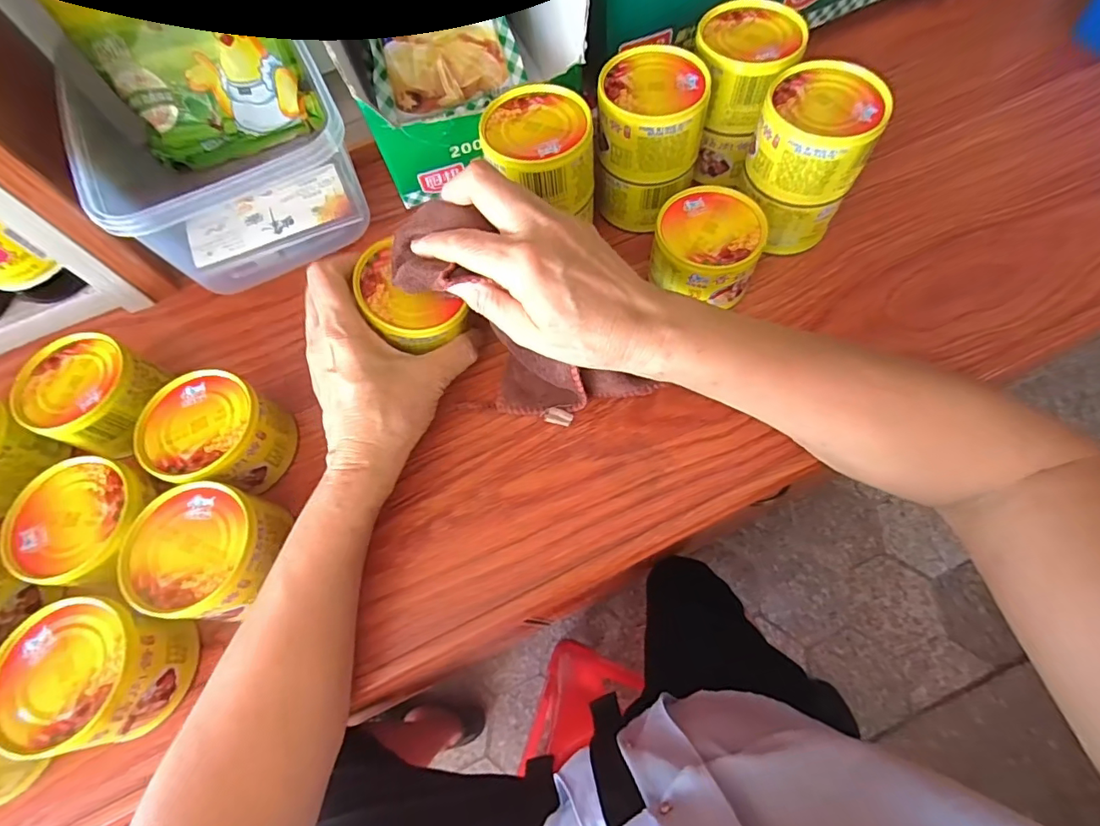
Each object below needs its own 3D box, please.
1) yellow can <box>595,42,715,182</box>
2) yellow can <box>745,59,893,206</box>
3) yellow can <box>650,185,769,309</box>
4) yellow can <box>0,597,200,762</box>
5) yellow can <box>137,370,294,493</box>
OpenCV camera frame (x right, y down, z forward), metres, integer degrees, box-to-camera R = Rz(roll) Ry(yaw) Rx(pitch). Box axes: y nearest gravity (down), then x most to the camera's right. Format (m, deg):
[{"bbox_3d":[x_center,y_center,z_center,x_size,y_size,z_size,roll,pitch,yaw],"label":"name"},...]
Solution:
[{"bbox_3d":[0.069,-0.204,0.340,0.072,0.049,0.071,-2,66,4],"label":"yellow can"},{"bbox_3d":[0.171,-0.179,0.320,0.071,0.047,0.066,-2,66,4],"label":"yellow can"},{"bbox_3d":[0.108,-0.115,0.346,0.070,0.046,0.069,-2,66,4],"label":"yellow can"},{"bbox_3d":[-0.240,0.135,0.262,0.076,0.044,0.069,-2,68,2],"label":"yellow can"},{"bbox_3d":[-0.210,0.014,0.314,0.074,0.043,0.066,5,67,7],"label":"yellow can"}]

